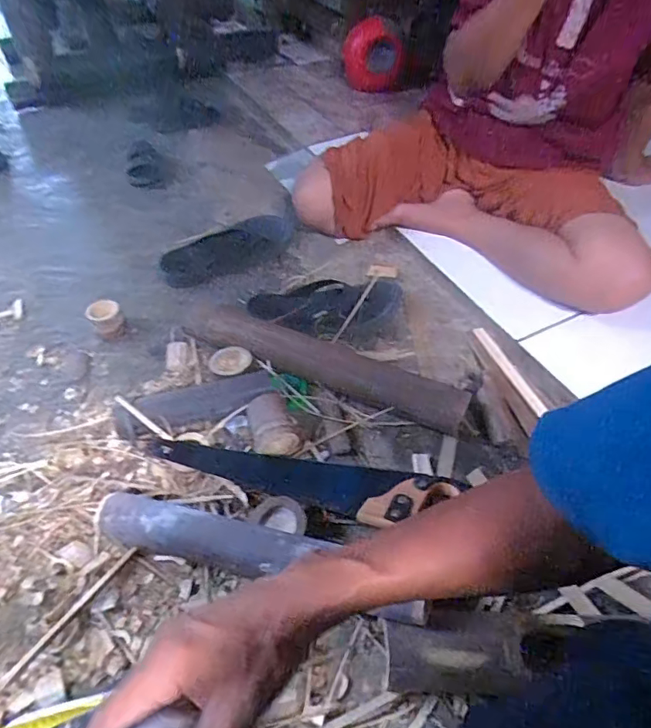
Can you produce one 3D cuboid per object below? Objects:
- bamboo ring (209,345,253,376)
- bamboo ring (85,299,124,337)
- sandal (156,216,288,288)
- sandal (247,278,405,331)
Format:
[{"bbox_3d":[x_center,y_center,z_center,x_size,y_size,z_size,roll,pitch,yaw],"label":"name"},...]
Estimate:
[{"bbox_3d":[-0.156,-0.005,0.841,0.073,0.012,0.048,-15,76,9],"label":"bamboo ring"},{"bbox_3d":[-0.391,-0.078,0.912,0.061,0.058,0.049,-23,55,-19],"label":"bamboo ring"},{"bbox_3d":[-0.195,-0.227,1.024,0.271,0.059,0.096,-18,53,-16],"label":"sandal"},{"bbox_3d":[0.003,-0.110,0.931,0.277,0.041,0.093,1,51,-1],"label":"sandal"}]

